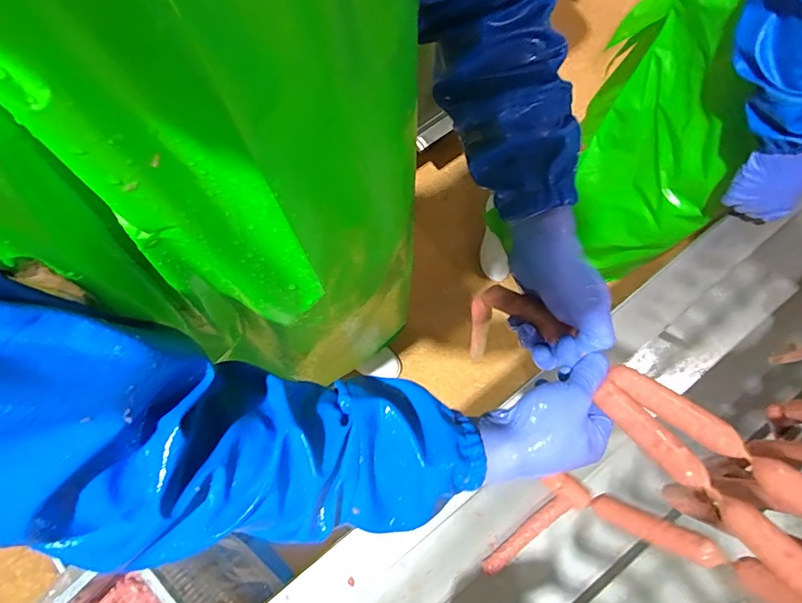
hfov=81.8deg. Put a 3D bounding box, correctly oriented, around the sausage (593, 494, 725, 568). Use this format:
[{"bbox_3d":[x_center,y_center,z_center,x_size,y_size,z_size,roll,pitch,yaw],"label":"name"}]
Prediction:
[{"bbox_3d":[0.207,0.188,0.385,0.017,0.098,0.020,35,73,-39],"label":"sausage"}]

